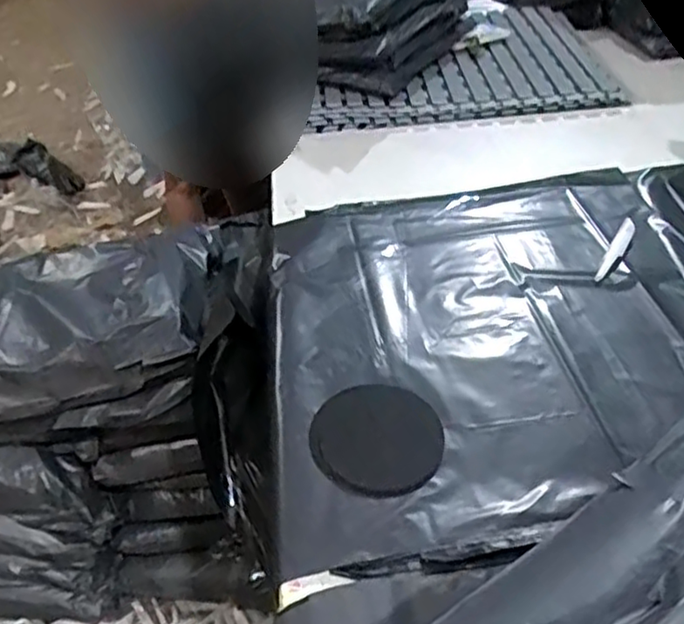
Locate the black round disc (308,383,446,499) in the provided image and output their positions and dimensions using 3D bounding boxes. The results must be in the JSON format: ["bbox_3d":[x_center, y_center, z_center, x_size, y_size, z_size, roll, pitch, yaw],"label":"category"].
[{"bbox_3d":[0.038,0.133,0.735,0.141,0.007,0.140,-3,44,2],"label":"black round disc"}]

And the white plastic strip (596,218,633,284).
[{"bbox_3d":[0.377,-0.086,0.932,0.021,0.011,0.136,21,50,24],"label":"white plastic strip"}]

